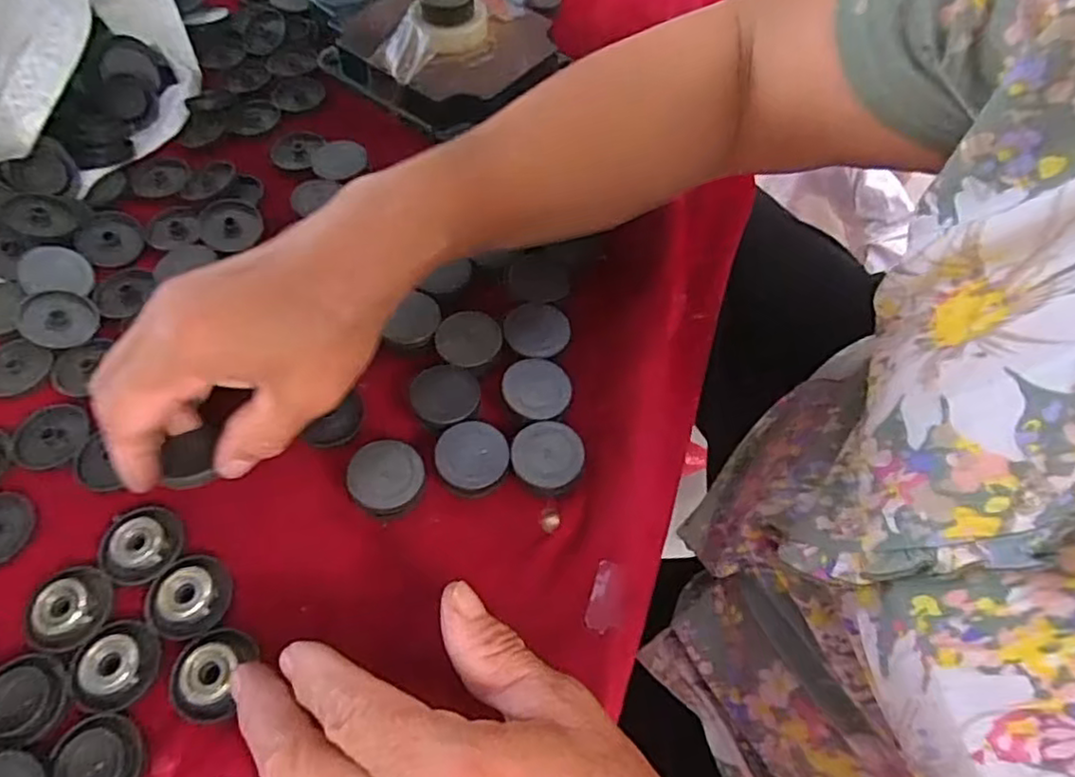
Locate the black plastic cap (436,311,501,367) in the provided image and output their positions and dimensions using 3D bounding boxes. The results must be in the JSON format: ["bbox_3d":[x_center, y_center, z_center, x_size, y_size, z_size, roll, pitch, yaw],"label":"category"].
[{"bbox_3d":[-0.035,-0.026,0.329,0.032,0.004,0.031,0,59,0],"label":"black plastic cap"}]

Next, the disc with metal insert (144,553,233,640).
[{"bbox_3d":[-0.143,0.085,0.269,0.029,0.008,0.033,9,60,5],"label":"disc with metal insert"}]

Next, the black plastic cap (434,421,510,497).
[{"bbox_3d":[-0.029,0.033,0.299,0.032,0.016,0.033,0,59,0],"label":"black plastic cap"}]

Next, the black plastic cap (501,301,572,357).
[{"bbox_3d":[0.000,-0.030,0.329,0.033,0.004,0.032,0,59,0],"label":"black plastic cap"}]

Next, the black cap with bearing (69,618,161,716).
[{"bbox_3d":[-0.167,0.108,0.257,0.031,0.012,0.032,0,59,0],"label":"black cap with bearing"}]

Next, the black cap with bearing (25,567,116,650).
[{"bbox_3d":[-0.190,0.089,0.266,0.028,0.010,0.032,17,61,9],"label":"black cap with bearing"}]

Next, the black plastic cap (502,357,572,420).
[{"bbox_3d":[0.000,-0.001,0.312,0.031,0.004,0.032,-2,59,-1],"label":"black plastic cap"}]

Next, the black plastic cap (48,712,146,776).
[{"bbox_3d":[-0.161,0.138,0.240,0.029,0.005,0.033,-17,61,-10],"label":"black plastic cap"}]

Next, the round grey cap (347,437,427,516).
[{"bbox_3d":[-0.067,0.040,0.294,0.032,0.016,0.032,-19,61,-11],"label":"round grey cap"}]

